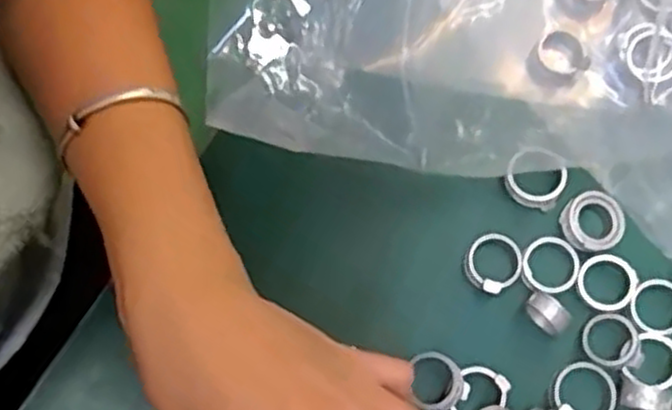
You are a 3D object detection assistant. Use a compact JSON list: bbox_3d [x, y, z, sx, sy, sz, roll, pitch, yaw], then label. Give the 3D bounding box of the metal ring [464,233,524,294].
[{"bbox_3d":[0.073,0.026,0.349,0.025,0.005,0.026,41,80,9],"label":"metal ring"}]

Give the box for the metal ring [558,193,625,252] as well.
[{"bbox_3d":[0.121,0.008,0.353,0.030,0.006,0.027,-33,77,-7],"label":"metal ring"}]

